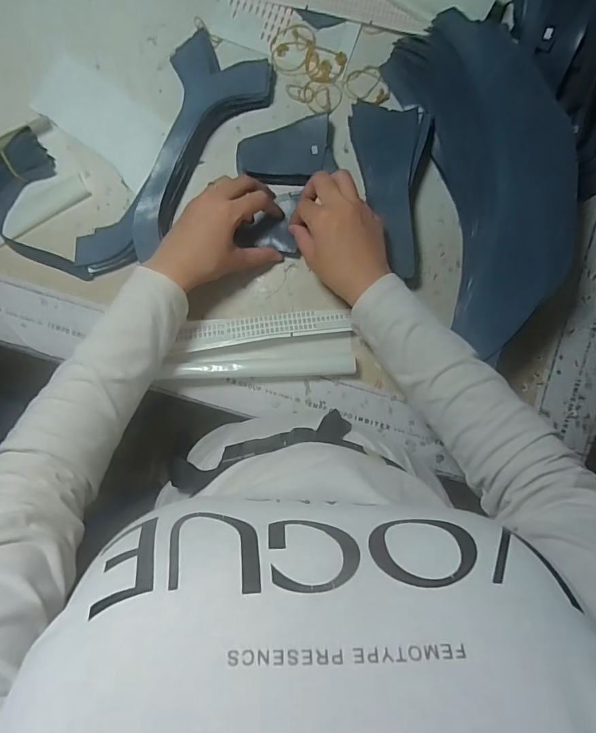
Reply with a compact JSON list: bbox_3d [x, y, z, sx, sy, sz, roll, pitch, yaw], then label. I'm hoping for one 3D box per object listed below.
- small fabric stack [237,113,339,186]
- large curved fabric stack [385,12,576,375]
[{"bbox_3d":[-0.008,-0.215,0.460,0.102,0.026,0.052,-23,92,-1],"label":"small fabric stack"},{"bbox_3d":[0.185,-0.182,0.429,0.124,0.087,0.316,-12,91,-1],"label":"large curved fabric stack"}]

